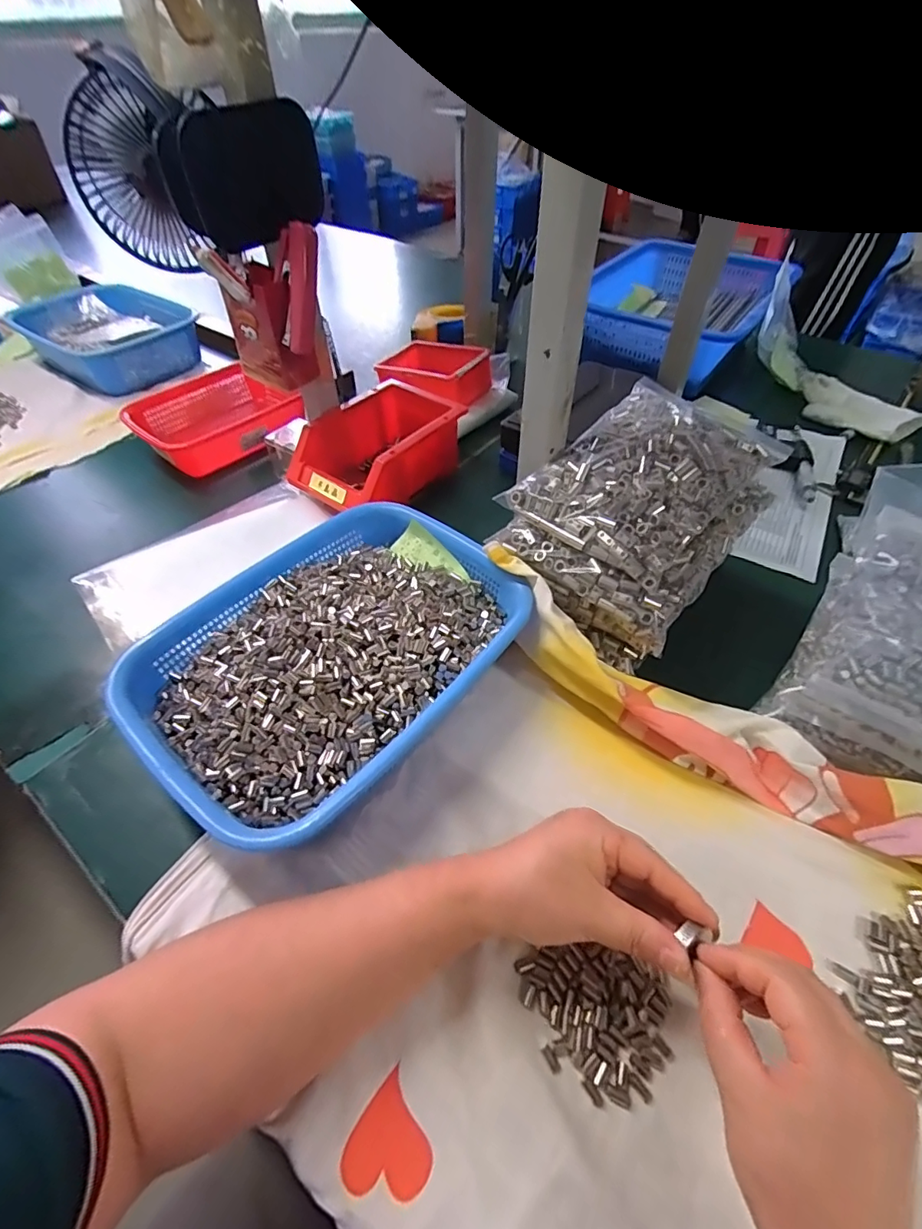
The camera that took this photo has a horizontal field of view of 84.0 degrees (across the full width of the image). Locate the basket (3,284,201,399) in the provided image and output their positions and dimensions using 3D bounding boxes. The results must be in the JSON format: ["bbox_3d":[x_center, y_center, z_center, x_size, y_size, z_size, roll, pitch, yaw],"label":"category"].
[{"bbox_3d":[-0.564,-0.457,0.835,0.288,0.067,0.208,37,60,27],"label":"basket"}]

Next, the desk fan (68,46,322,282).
[{"bbox_3d":[-0.233,-0.388,0.447,0.181,0.133,0.114,24,55,19],"label":"desk fan"}]

